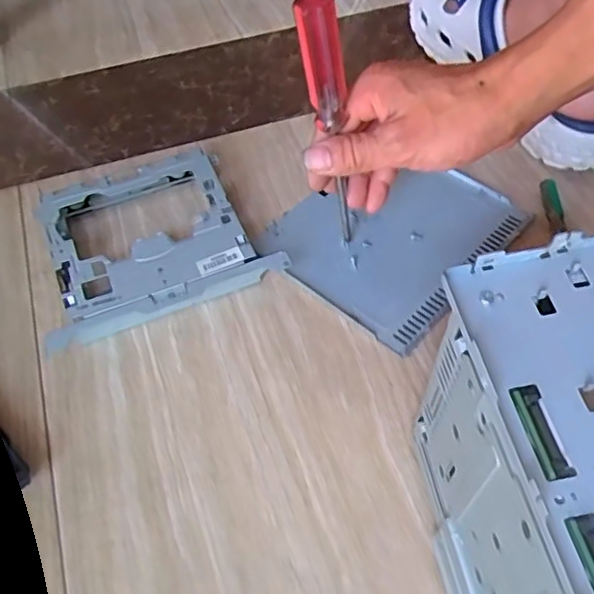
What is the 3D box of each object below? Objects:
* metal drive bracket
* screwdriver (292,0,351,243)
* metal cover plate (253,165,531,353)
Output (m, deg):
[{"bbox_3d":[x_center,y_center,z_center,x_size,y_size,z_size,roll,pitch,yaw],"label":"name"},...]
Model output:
[{"bbox_3d":[-0.111,-0.042,0.465,0.166,0.035,0.140,-19,56,-13],"label":"metal drive bracket"},{"bbox_3d":[0.023,-0.106,0.399,0.022,0.206,0.022,-15,59,2],"label":"screwdriver"},{"bbox_3d":[0.080,-0.055,0.492,0.152,0.011,0.178,37,62,24],"label":"metal cover plate"}]

